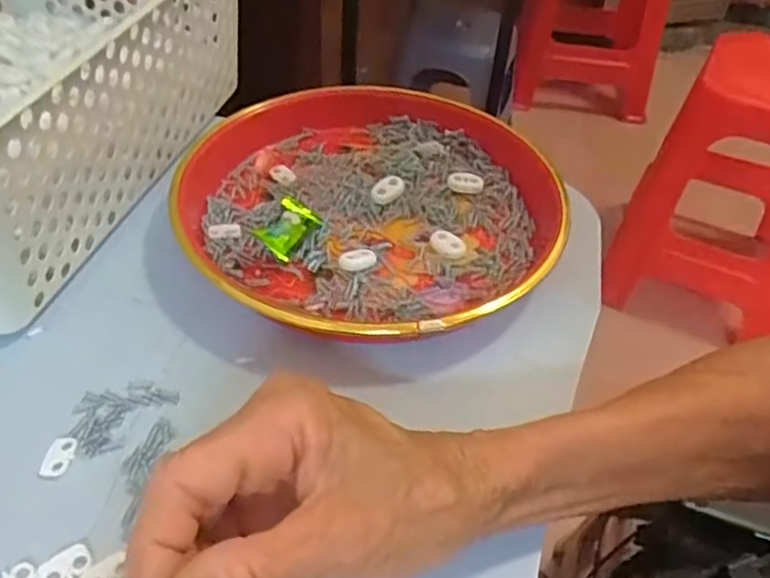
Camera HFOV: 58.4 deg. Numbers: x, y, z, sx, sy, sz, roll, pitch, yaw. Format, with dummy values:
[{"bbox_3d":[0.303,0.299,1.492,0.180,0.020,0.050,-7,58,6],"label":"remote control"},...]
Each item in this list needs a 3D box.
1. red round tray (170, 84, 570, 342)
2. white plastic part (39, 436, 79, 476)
[{"bbox_3d":[-0.008,-0.050,0.400,0.210,0.039,0.216,0,41,0],"label":"red round tray"},{"bbox_3d":[-0.138,0.071,0.292,0.011,0.004,0.019,11,42,4],"label":"white plastic part"}]

